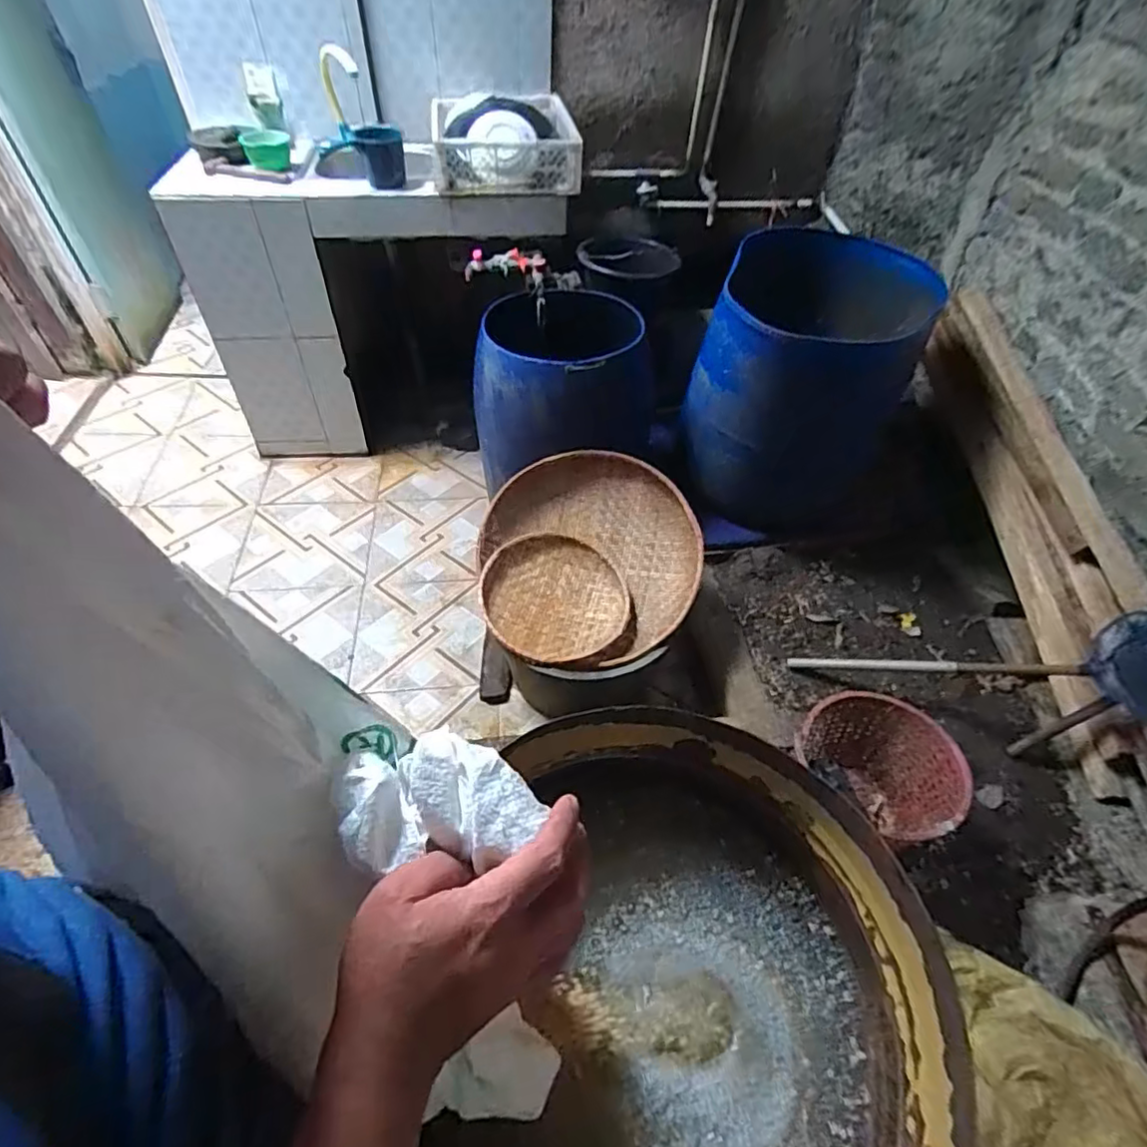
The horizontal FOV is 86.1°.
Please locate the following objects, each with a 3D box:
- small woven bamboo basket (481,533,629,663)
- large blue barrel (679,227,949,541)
[{"bbox_3d":[-0.046,0.055,1.536,0.352,0.085,0.345,2,49,-2],"label":"small woven bamboo basket"},{"bbox_3d":[0.620,-0.525,1.740,0.543,0.621,0.554,21,51,15],"label":"large blue barrel"}]

